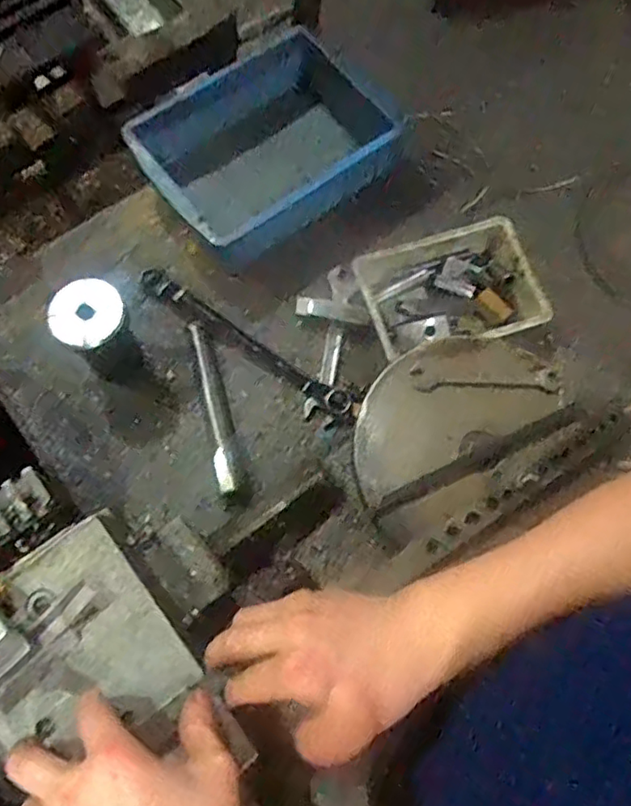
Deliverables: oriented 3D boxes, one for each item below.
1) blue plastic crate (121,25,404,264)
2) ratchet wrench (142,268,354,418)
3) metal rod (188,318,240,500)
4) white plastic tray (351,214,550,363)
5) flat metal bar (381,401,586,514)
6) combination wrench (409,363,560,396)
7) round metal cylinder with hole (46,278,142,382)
[{"bbox_3d":[-0.043,-0.280,0.671,0.271,0.080,0.185,-34,76,-12],"label":"blue plastic crate"},{"bbox_3d":[-0.074,-0.064,0.638,0.256,0.023,0.026,34,74,9],"label":"ratchet wrench"},{"bbox_3d":[-0.099,0.003,0.616,0.020,0.024,0.179,-12,73,-6],"label":"metal rod"},{"bbox_3d":[0.135,-0.110,0.643,0.174,0.044,0.124,-15,73,-6],"label":"white plastic tray"},{"bbox_3d":[0.125,0.041,0.467,0.174,0.007,0.015,-24,74,-9],"label":"flat metal bar"},{"bbox_3d":[0.132,-0.017,0.491,0.116,0.004,0.022,3,72,-1],"label":"combination wrench"},{"bbox_3d":[-0.201,-0.066,0.585,0.062,0.100,0.061,1,72,-2],"label":"round metal cylinder with hole"}]

